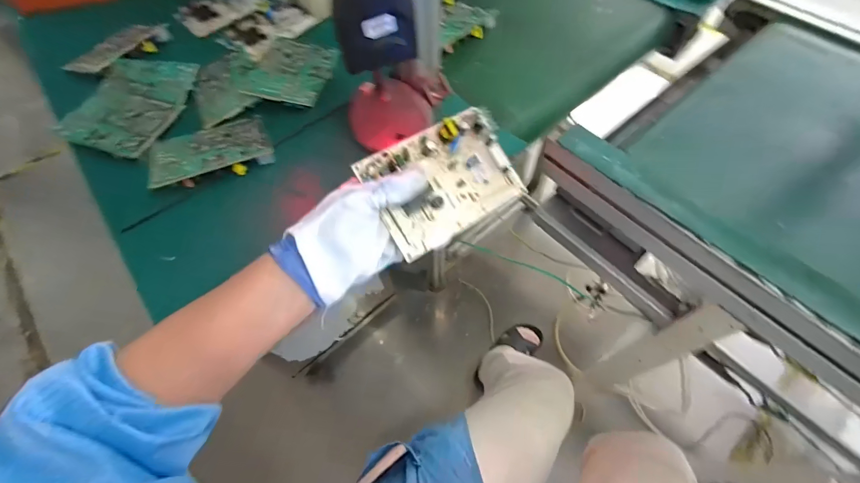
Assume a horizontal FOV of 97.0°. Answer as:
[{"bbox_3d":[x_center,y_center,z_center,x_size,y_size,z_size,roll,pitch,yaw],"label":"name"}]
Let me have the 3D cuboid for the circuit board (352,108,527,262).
[{"bbox_3d":[0.015,-0.059,0.351,0.134,0.021,0.101,-30,89,-15],"label":"circuit board"}]

